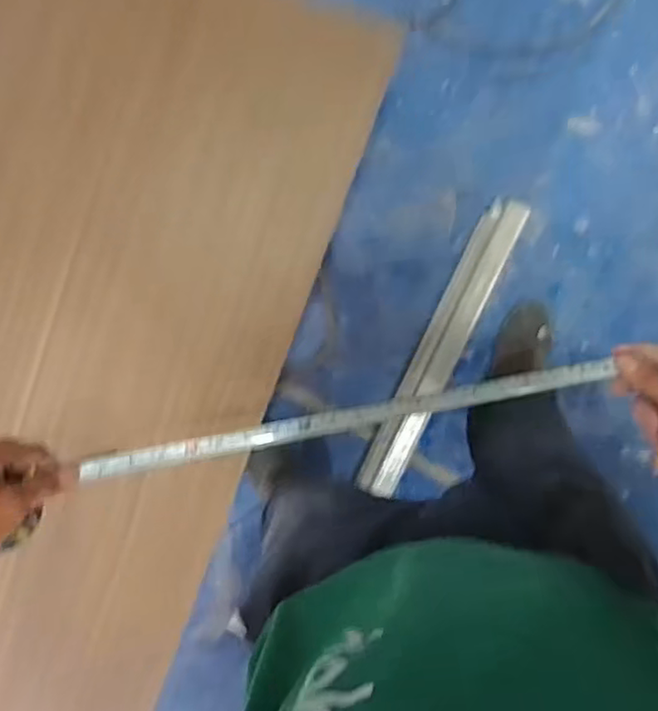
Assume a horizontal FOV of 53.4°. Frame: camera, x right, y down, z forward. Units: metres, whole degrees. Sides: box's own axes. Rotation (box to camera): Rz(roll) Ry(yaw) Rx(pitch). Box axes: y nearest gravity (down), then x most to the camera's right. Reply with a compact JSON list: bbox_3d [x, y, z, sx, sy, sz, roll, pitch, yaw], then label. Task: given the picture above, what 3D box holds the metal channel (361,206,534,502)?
[{"bbox_3d":[0.242,-0.007,1.436,0.086,0.044,0.689,25,99,2],"label":"metal channel"}]

